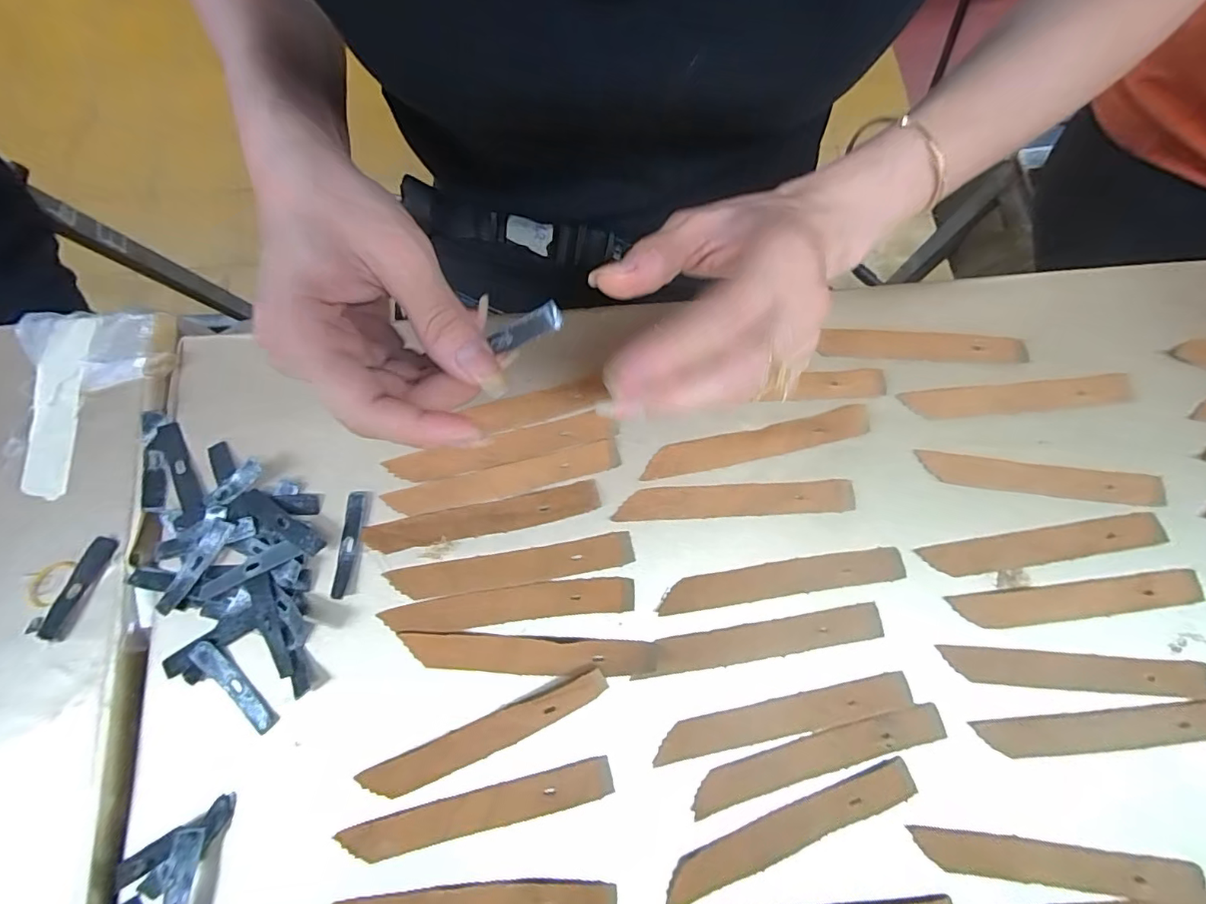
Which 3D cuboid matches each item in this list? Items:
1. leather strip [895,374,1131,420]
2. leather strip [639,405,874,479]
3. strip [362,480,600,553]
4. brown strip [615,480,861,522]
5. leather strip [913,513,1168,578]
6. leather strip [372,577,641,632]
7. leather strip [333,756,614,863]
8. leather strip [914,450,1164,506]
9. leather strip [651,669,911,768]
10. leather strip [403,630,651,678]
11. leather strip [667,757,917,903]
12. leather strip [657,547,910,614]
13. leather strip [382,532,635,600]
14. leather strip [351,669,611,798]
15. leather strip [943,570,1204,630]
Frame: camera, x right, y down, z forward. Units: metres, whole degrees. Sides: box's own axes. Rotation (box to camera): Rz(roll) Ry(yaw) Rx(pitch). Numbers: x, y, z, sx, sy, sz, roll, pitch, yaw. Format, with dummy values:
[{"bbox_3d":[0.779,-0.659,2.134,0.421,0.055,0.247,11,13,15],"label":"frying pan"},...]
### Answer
[{"bbox_3d":[0.231,-0.031,0.282,0.127,0.004,0.016,-5,76,-2],"label":"leather strip"},{"bbox_3d":[0.084,-0.004,0.278,0.125,0.004,0.019,-12,77,-3],"label":"leather strip"},{"bbox_3d":[-0.062,0.035,0.264,0.119,0.004,0.018,-12,77,-3],"label":"strip"},{"bbox_3d":[0.069,0.026,0.270,0.124,0.004,0.016,-3,76,-1],"label":"brown strip"},{"bbox_3d":[0.228,0.050,0.265,0.125,0.004,0.018,-8,75,-2],"label":"leather strip"},{"bbox_3d":[-0.047,0.076,0.254,0.122,0.004,0.018,-6,76,-2],"label":"leather strip"},{"bbox_3d":[-0.057,0.164,0.232,0.122,0.004,0.016,-13,77,-3],"label":"leather strip"},{"bbox_3d":[0.234,0.015,0.273,0.123,0.006,0.017,7,76,1],"label":"leather strip"},{"bbox_3d":[0.086,0.128,0.243,0.122,0.005,0.018,-12,77,-3],"label":"leather strip"},{"bbox_3d":[-0.036,0.099,0.246,0.121,0.009,0.017,2,76,0],"label":"leather strip"},{"bbox_3d":[0.085,0.172,0.229,0.121,0.004,0.017,-22,77,-5],"label":"leather strip"},{"bbox_3d":[0.090,0.066,0.259,0.124,0.004,0.016,-8,77,-2],"label":"leather strip"},{"bbox_3d":[-0.046,0.059,0.259,0.121,0.004,0.017,-10,77,-3],"label":"leather strip"},{"bbox_3d":[-0.055,0.134,0.238,0.119,0.008,0.017,-23,78,-6],"label":"leather strip"},{"bbox_3d":[0.239,0.075,0.258,0.123,0.004,0.018,-7,79,0],"label":"leather strip"}]

